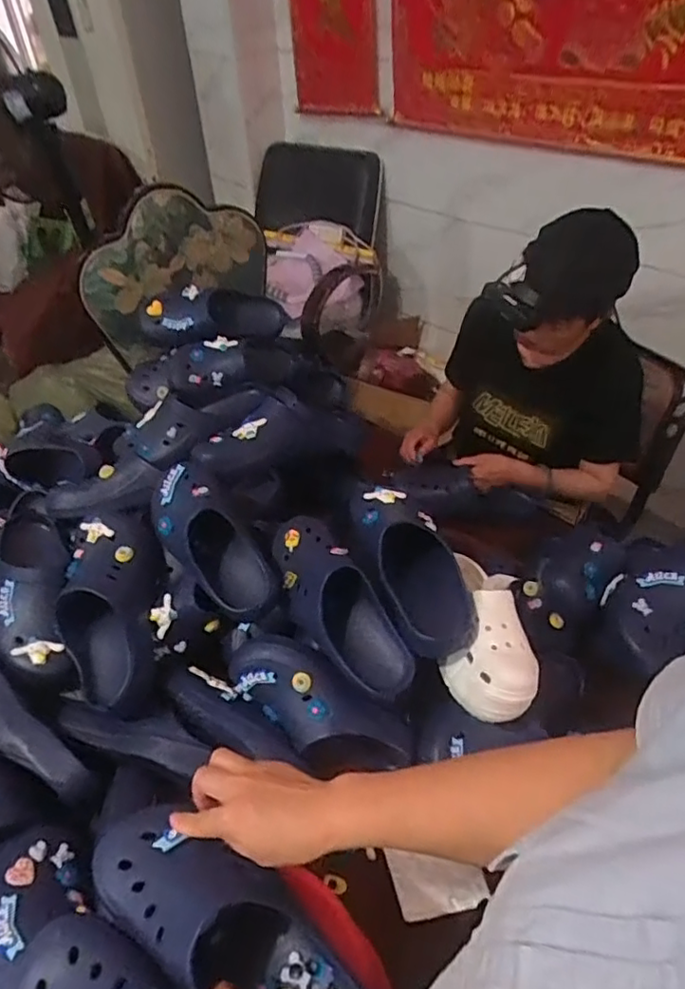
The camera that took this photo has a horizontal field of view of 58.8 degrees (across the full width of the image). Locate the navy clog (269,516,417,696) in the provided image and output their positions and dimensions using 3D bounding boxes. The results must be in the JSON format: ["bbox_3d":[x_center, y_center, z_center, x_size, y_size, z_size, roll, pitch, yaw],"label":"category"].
[{"bbox_3d":[-0.009,0.150,0.839,0.107,0.103,0.286,-27,61,-22],"label":"navy clog"}]

